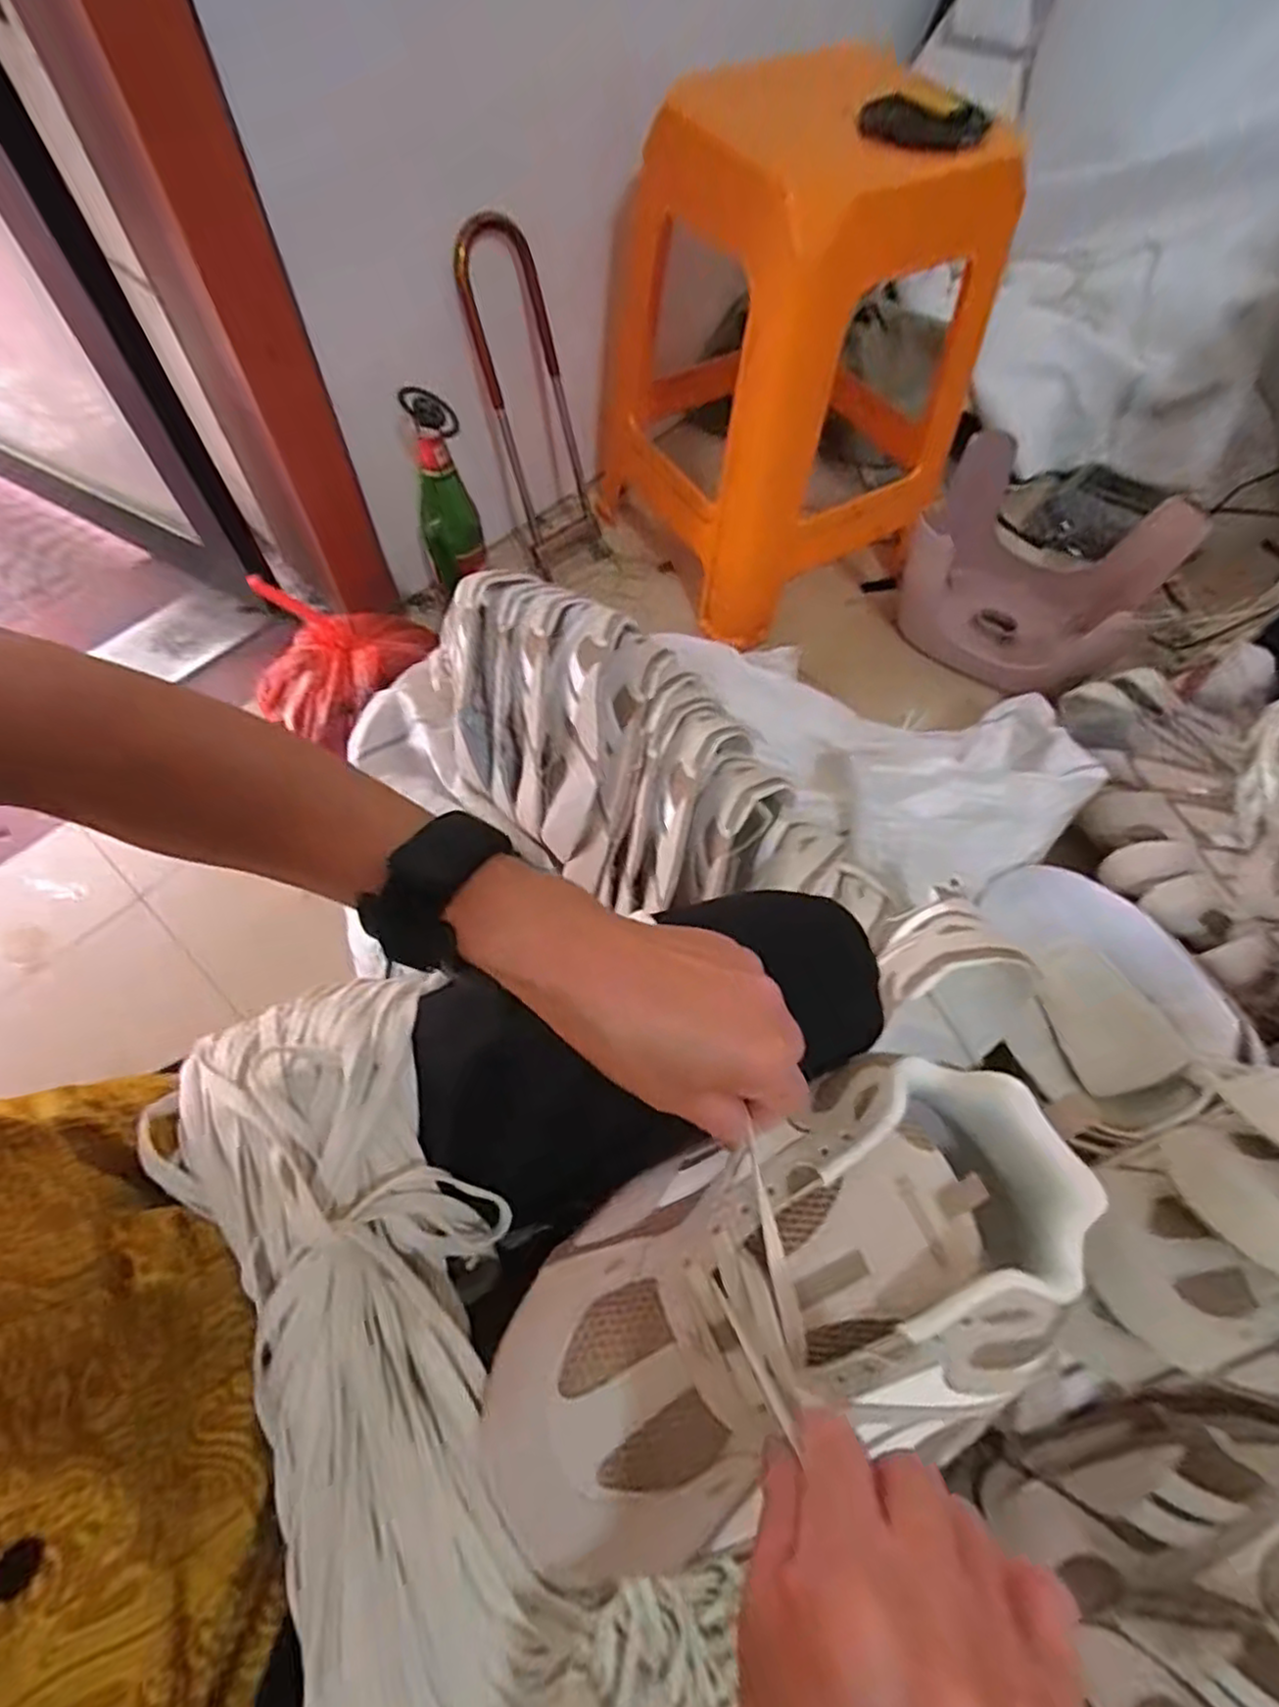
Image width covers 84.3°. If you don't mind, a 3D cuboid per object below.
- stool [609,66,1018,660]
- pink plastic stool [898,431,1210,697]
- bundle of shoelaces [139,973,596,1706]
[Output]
[{"bbox_3d":[0.173,-0.623,0.896,0.360,0.459,0.433,-25,66,-13],"label":"stool"},{"bbox_3d":[0.494,-0.356,0.917,0.293,0.169,0.240,35,68,16],"label":"pink plastic stool"},{"bbox_3d":[-0.120,0.197,0.288,0.132,0.045,0.296,-18,65,-10],"label":"bundle of shoelaces"}]

